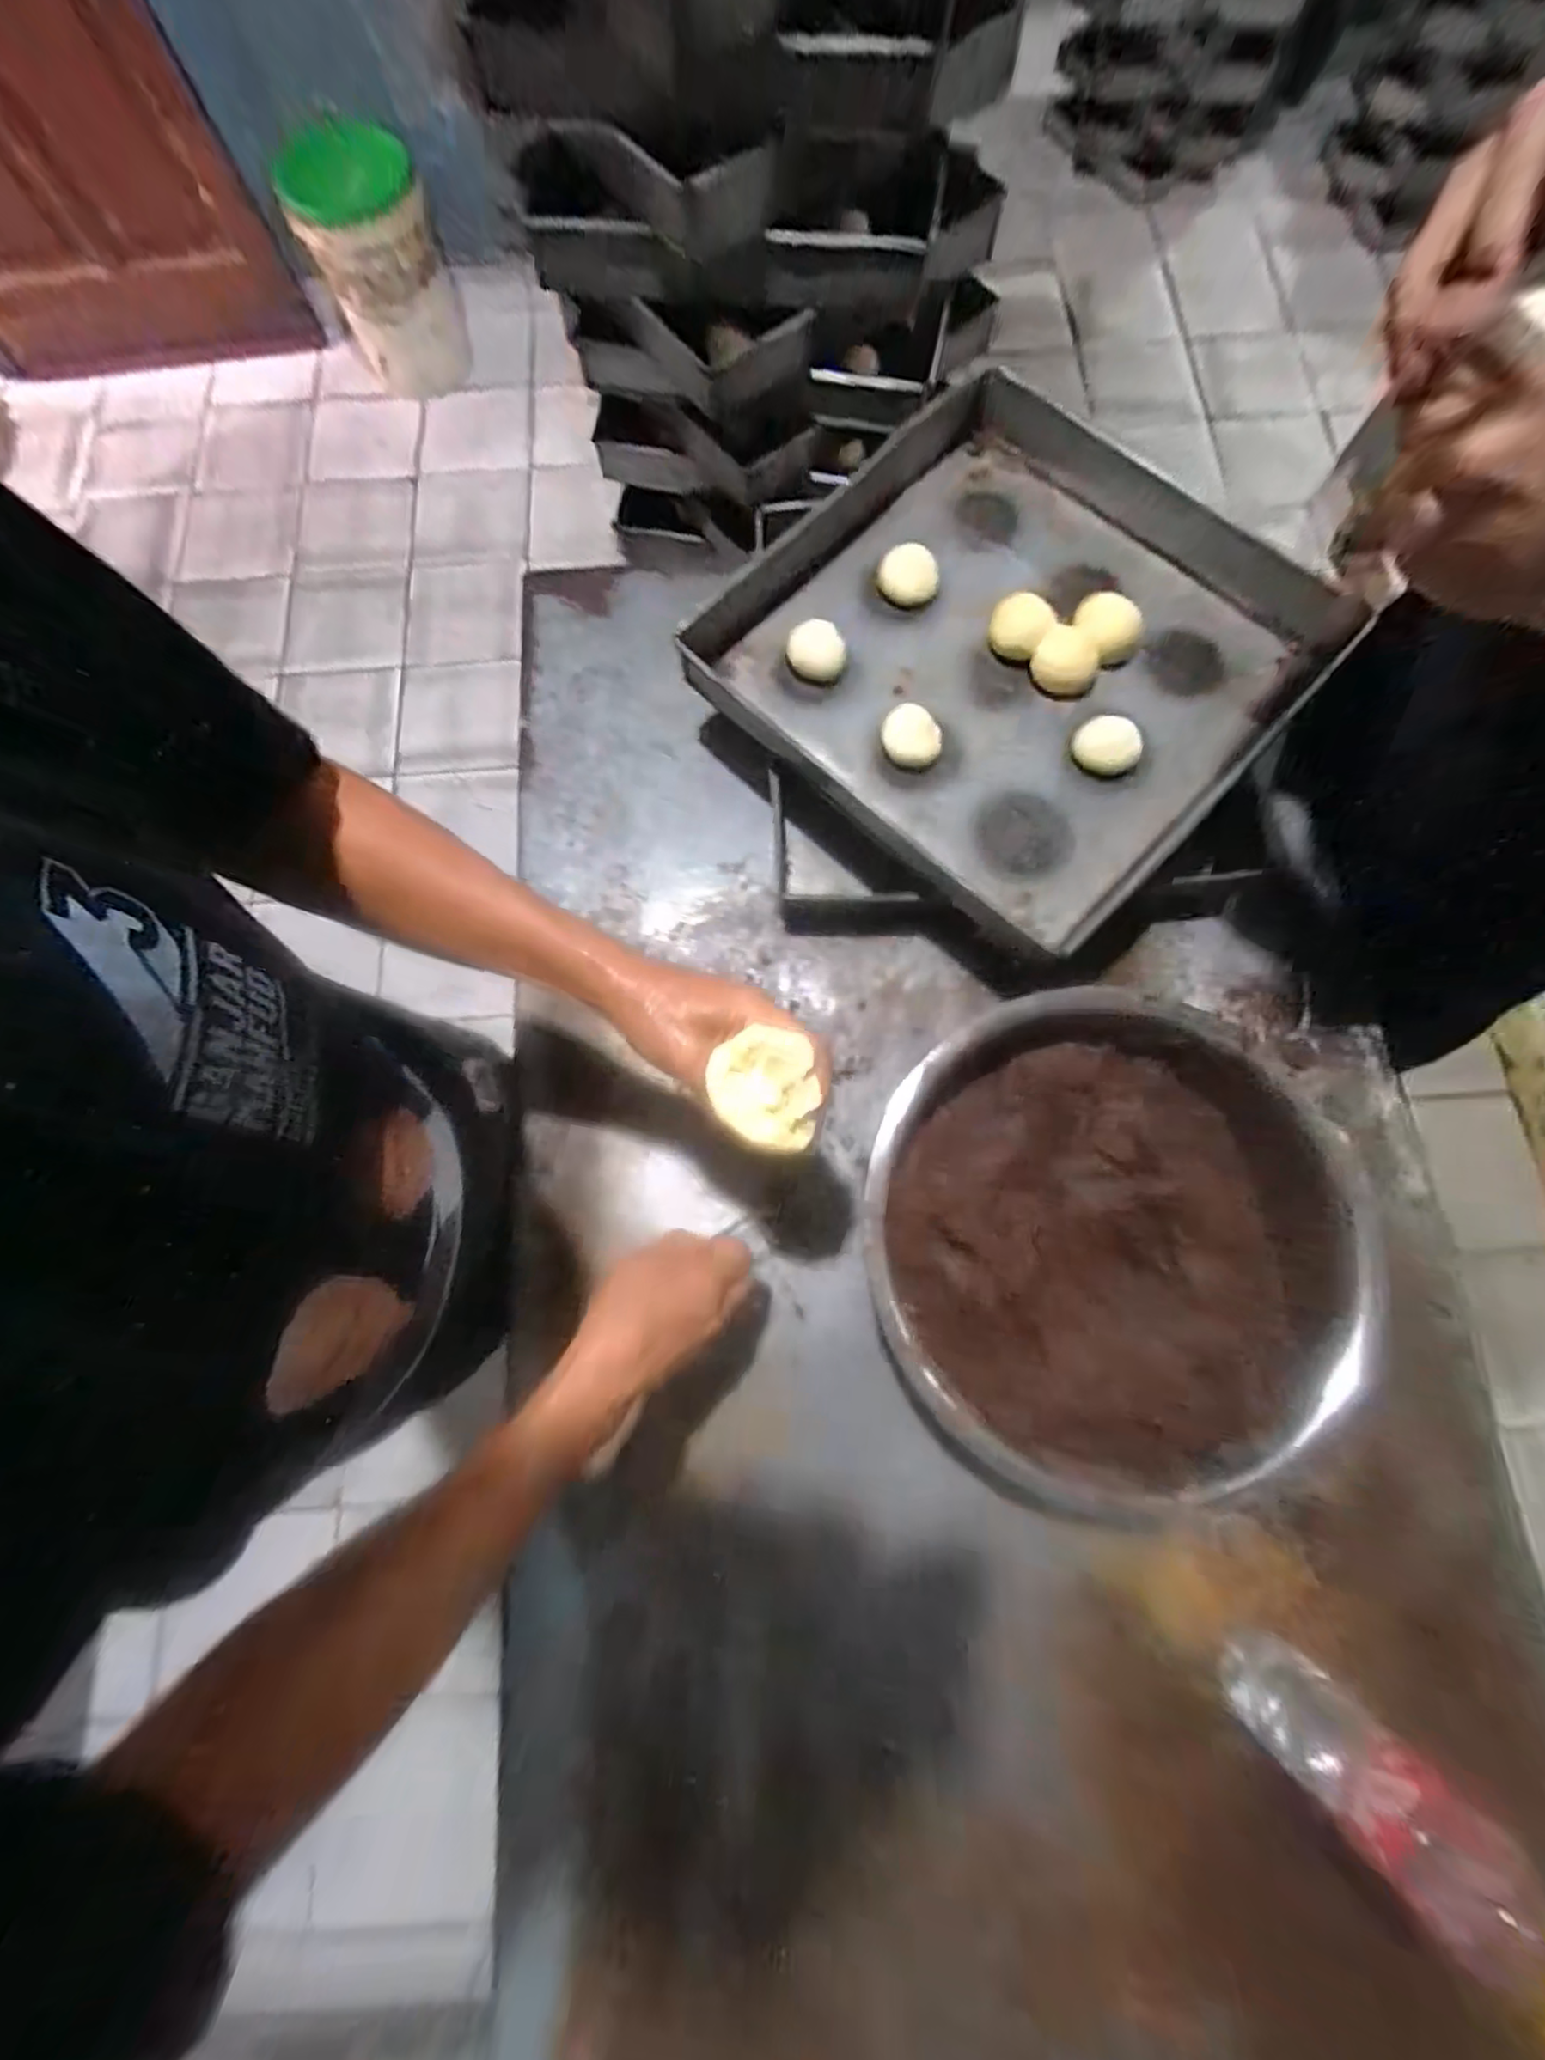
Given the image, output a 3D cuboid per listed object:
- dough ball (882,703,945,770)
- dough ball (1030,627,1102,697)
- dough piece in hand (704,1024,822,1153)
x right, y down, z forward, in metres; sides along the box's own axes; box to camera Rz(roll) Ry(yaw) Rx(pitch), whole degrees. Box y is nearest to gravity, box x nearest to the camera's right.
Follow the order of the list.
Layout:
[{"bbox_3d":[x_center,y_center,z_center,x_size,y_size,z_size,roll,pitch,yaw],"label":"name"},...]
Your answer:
[{"bbox_3d":[0.134,-0.279,0.636,0.055,0.027,0.050,0,76,1],"label":"dough ball"},{"bbox_3d":[0.280,-0.356,0.644,0.066,0.039,0.058,35,79,9],"label":"dough ball"},{"bbox_3d":[-0.004,0.035,0.385,0.062,0.030,0.060,14,77,5],"label":"dough piece in hand"}]

